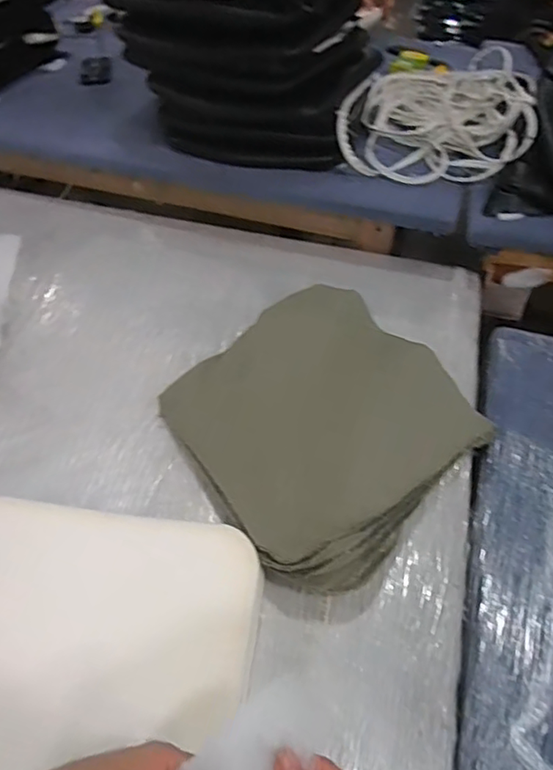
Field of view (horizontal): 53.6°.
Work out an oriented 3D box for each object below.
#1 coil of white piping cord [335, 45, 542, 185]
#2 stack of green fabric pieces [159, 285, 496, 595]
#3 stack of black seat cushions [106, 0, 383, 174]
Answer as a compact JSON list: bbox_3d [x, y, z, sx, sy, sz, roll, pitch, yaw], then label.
[{"bbox_3d":[0.415,-0.688,1.345,0.403,0.102,0.609,16,52,12],"label":"coil of white piping cord"},{"bbox_3d":[0.068,0.049,0.911,0.459,0.081,0.460,-36,59,-25],"label":"stack of green fabric pieces"},{"bbox_3d":[-0.045,-0.766,1.203,0.490,0.364,0.355,25,54,18],"label":"stack of black seat cushions"}]

